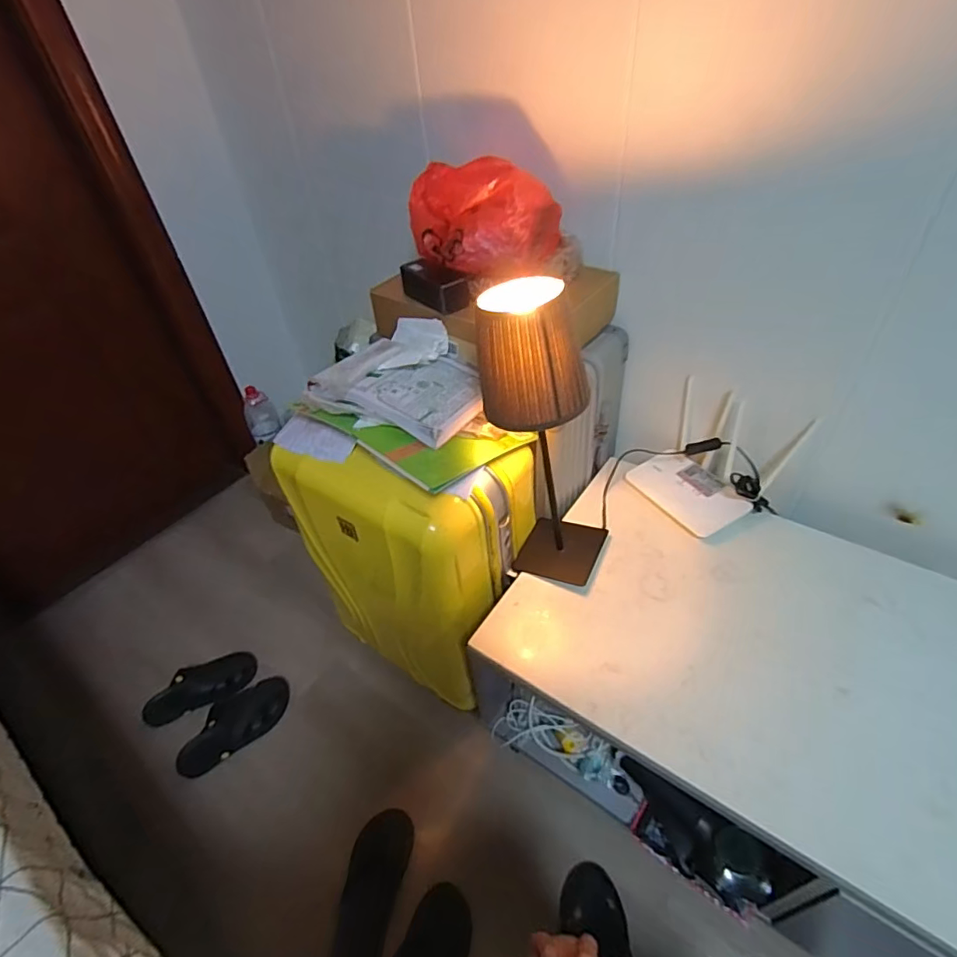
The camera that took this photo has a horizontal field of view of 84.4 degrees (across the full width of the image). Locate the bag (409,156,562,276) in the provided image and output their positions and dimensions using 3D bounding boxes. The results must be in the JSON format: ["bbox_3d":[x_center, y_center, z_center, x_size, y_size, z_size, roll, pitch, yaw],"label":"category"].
[{"bbox_3d":[0.008,-0.426,0.840,0.226,0.130,0.170,-4,43,1],"label":"bag"}]

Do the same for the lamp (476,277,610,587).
[{"bbox_3d":[0.103,-0.043,0.770,0.169,0.460,0.121,13,46,19],"label":"lamp"}]

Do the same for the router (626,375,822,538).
[{"bbox_3d":[0.414,-0.043,0.942,0.193,0.175,0.209,-30,49,-24],"label":"router"}]

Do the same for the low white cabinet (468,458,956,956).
[{"bbox_3d":[0.551,0.431,0.829,1.018,0.408,0.496,25,51,28],"label":"low white cabinet"}]

